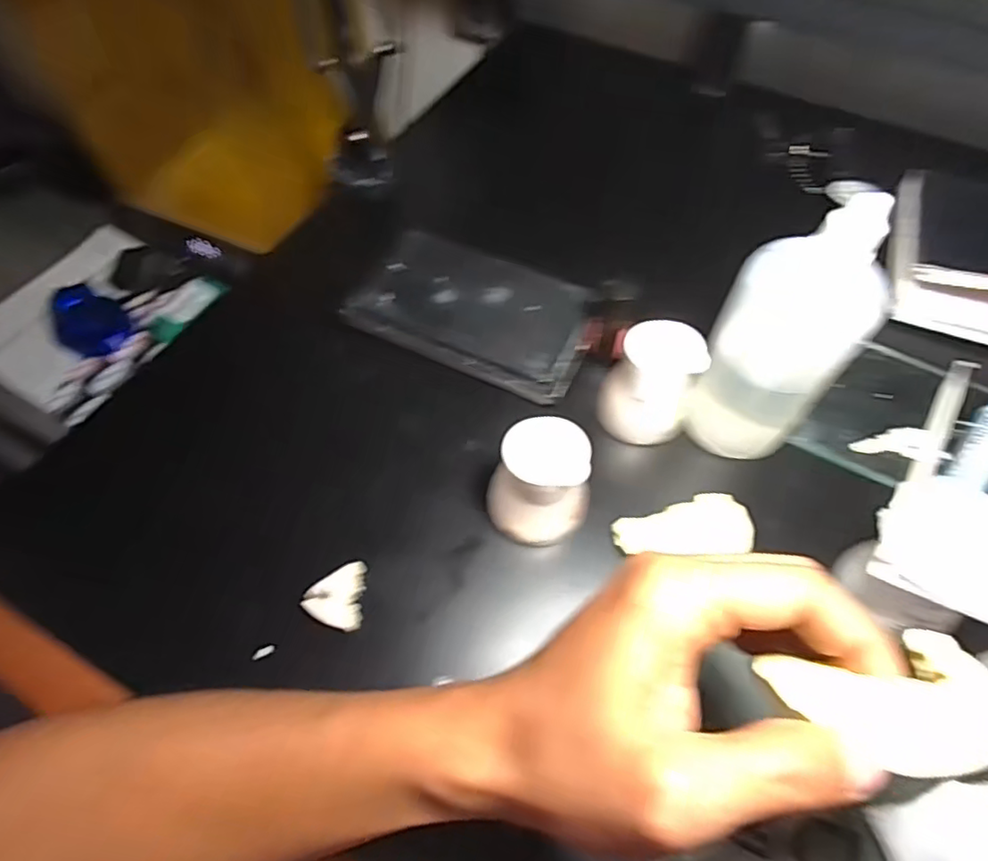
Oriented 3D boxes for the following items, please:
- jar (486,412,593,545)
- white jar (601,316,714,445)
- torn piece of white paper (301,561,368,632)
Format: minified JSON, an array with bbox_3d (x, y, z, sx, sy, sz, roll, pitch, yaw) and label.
[{"bbox_3d":[0.025,0.028,0.305,0.048,0.061,0.044,0,60,0],"label":"jar"},{"bbox_3d":[0.090,-0.026,0.337,0.046,0.057,0.044,0,60,0],"label":"white jar"},{"bbox_3d":[-0.081,0.084,0.302,0.027,0.012,0.033,1,60,1],"label":"torn piece of white paper"}]

